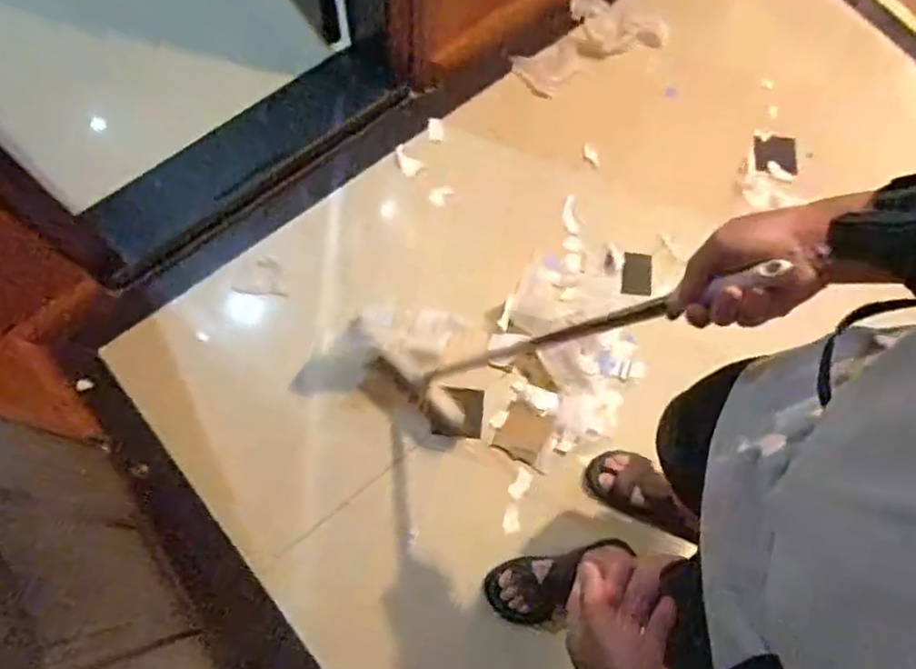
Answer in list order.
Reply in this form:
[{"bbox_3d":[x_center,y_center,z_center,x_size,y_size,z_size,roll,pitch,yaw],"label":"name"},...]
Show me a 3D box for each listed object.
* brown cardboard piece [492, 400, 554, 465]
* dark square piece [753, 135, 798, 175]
[{"bbox_3d":[0.130,0.190,1.310,0.095,0.008,0.100,26,73,7],"label":"brown cardboard piece"},{"bbox_3d":[0.717,-0.408,1.505,0.092,0.007,0.103,6,67,6],"label":"dark square piece"}]

